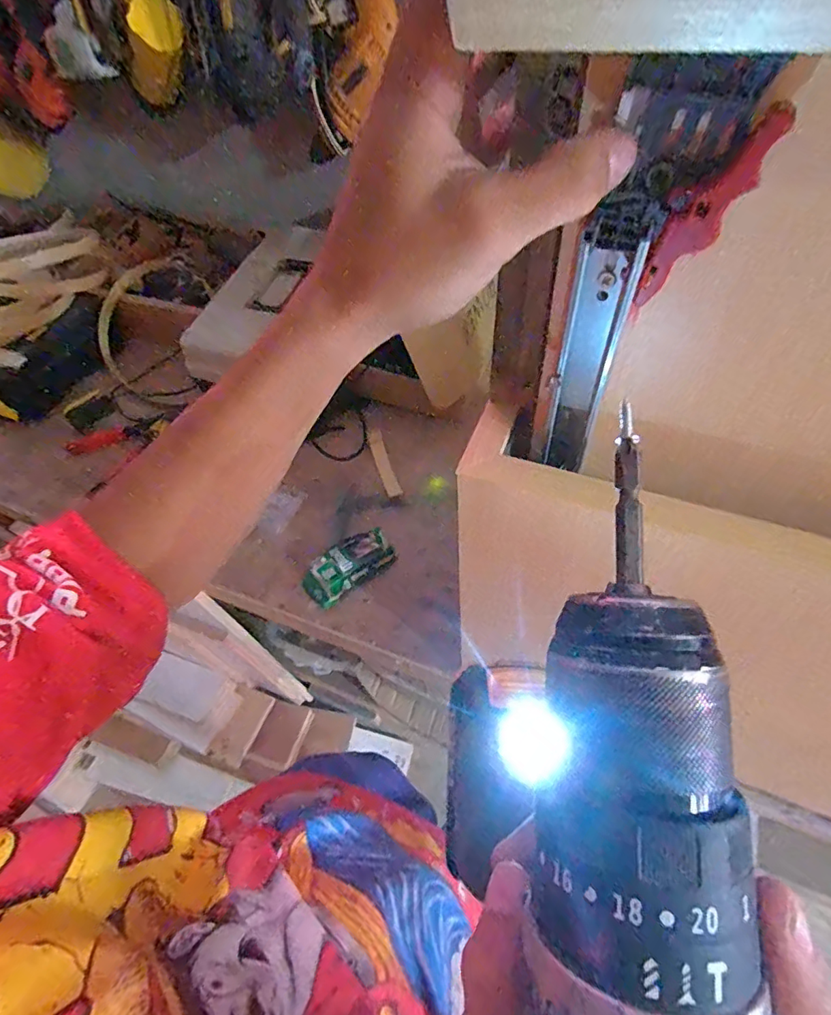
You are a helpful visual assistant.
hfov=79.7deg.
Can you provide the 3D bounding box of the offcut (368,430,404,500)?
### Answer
[{"bbox_3d":[-0.049,-0.067,0.775,0.023,0.012,0.110,-19,81,-7],"label":"offcut"}]

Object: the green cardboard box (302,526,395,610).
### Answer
[{"bbox_3d":[-0.089,0.077,0.661,0.124,0.035,0.054,-35,60,-17],"label":"green cardboard box"}]

